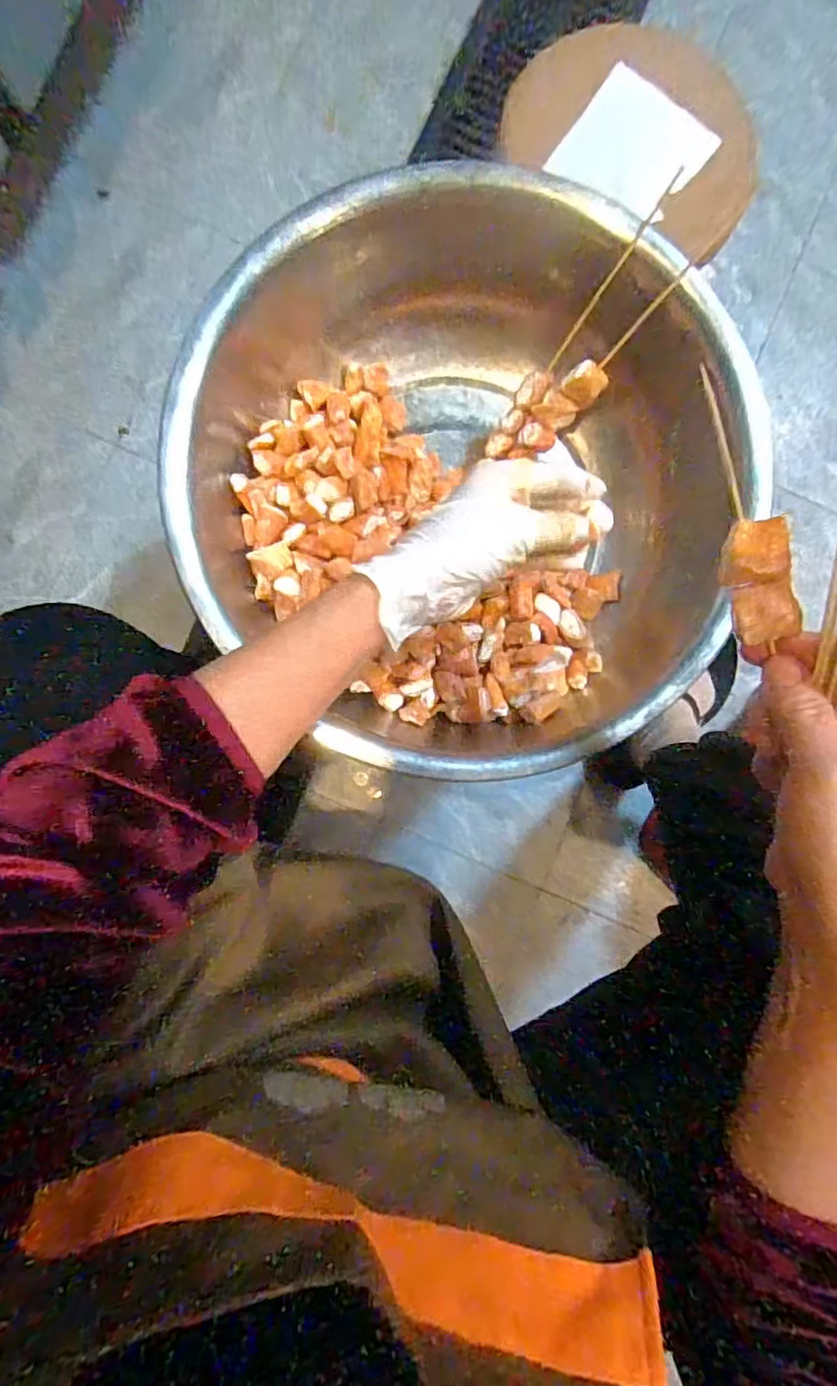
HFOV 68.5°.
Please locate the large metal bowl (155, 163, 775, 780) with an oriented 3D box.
[{"bbox_3d":[0.026,-0.156,0.448,0.347,0.131,0.355,0,87,-4],"label":"large metal bowl"}]

